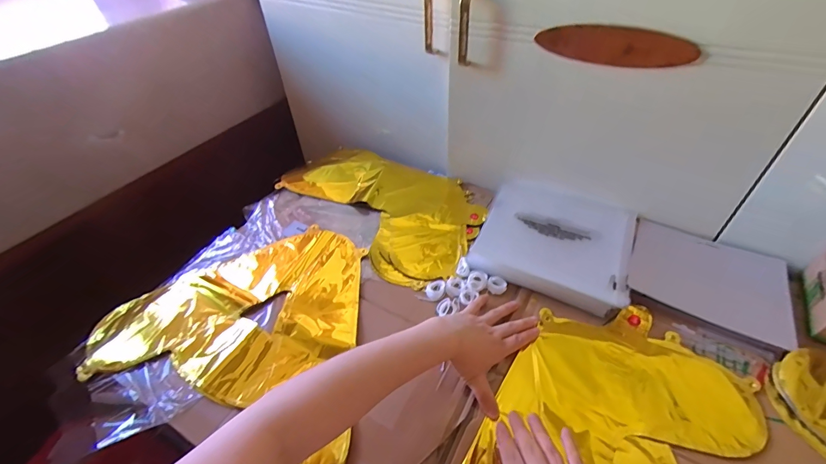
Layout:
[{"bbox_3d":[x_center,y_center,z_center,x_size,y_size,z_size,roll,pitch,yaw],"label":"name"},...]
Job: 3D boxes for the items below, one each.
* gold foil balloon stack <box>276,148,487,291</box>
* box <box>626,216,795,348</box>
[{"bbox_3d":[-0.053,-0.061,0.712,0.235,0.024,0.411,-36,54,-28],"label":"gold foil balloon stack"},{"bbox_3d":[0.423,0.061,0.553,0.195,0.012,0.151,24,52,25],"label":"box"}]

